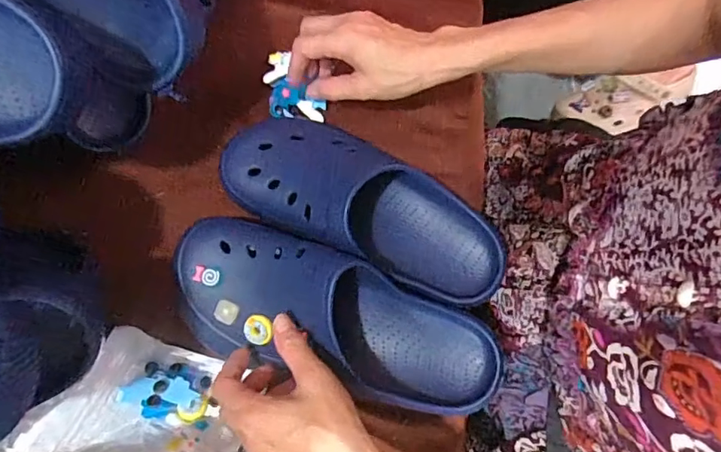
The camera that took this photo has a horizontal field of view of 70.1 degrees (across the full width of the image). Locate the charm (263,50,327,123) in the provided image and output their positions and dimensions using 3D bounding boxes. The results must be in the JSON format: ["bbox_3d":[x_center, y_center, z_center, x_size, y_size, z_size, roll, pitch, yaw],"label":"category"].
[{"bbox_3d":[-0.072,-0.130,0.499,0.044,0.019,0.085,-37,80,-10],"label":"charm"}]

